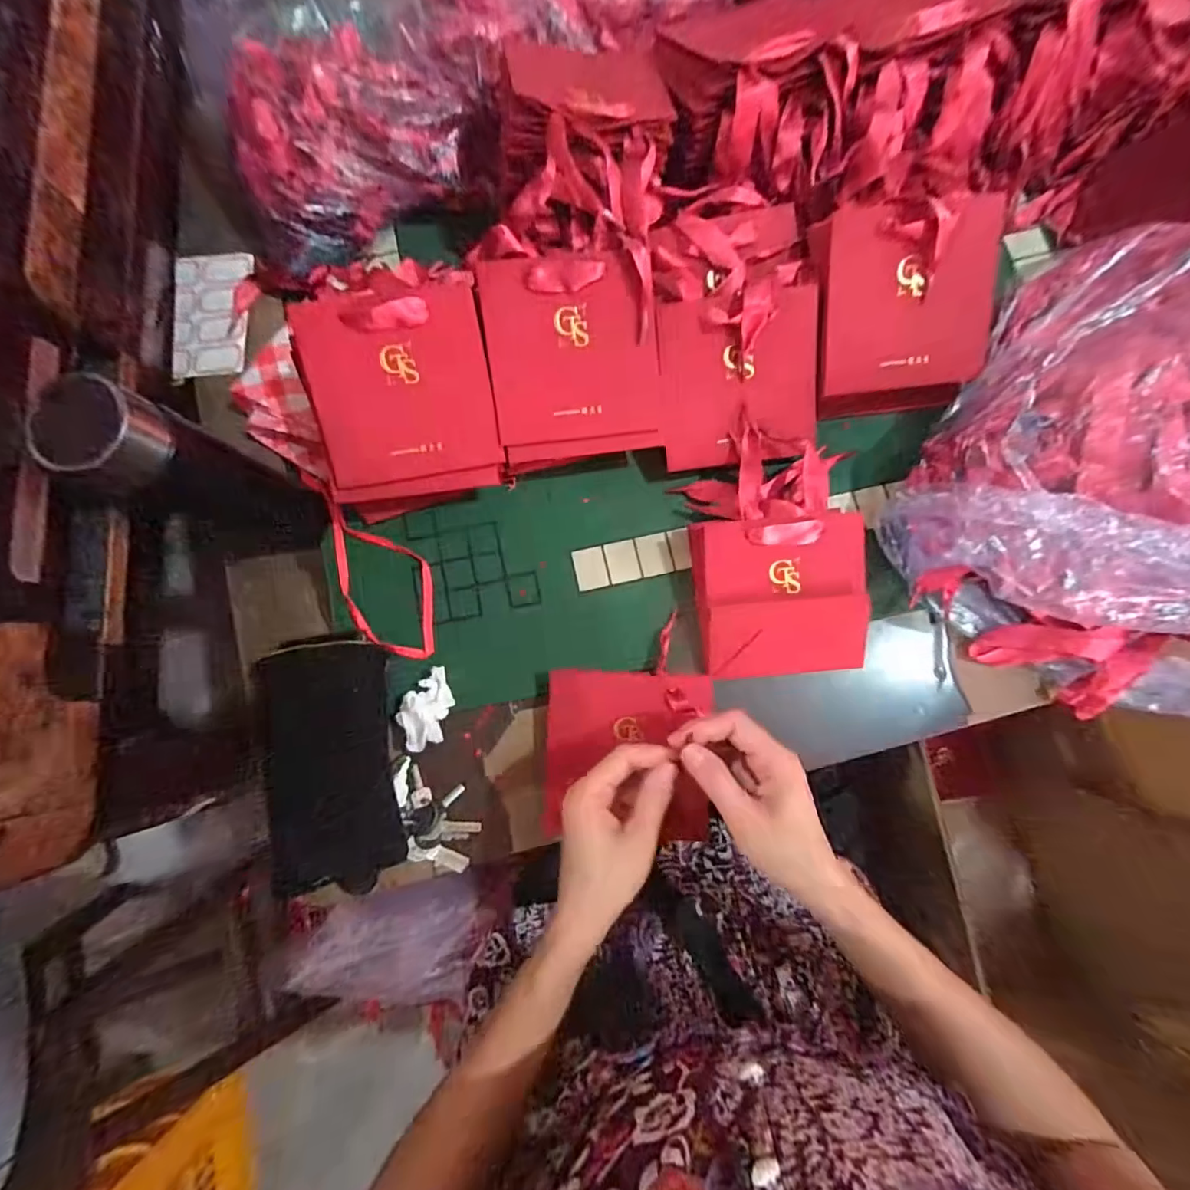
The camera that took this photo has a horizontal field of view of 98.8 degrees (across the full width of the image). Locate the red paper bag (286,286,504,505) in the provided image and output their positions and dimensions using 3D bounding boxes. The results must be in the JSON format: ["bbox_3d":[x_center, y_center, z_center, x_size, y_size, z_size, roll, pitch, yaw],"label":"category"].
[{"bbox_3d":[-0.158,-0.160,0.421,0.141,0.010,0.152,-12,109,-11],"label":"red paper bag"}]

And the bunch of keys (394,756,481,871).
[{"bbox_3d":[-0.138,0.191,0.441,0.054,0.034,0.100,-18,80,-3],"label":"bunch of keys"}]

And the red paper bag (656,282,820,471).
[{"bbox_3d":[0.130,-0.191,0.452,0.140,0.016,0.139,-9,107,-1],"label":"red paper bag"}]

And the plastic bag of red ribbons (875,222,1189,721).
[{"bbox_3d":[0.460,-0.113,0.413,0.298,0.127,0.387,32,81,6],"label":"plastic bag of red ribbons"}]

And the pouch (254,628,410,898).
[{"bbox_3d":[-0.227,0.141,0.439,0.106,0.033,0.204,-12,80,-2],"label":"pouch"}]

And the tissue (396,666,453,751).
[{"bbox_3d":[-0.146,0.101,0.446,0.057,0.030,0.051,-38,82,-7],"label":"tissue"}]

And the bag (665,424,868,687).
[{"bbox_3d":[0.162,-0.036,0.461,0.144,0.056,0.212,-6,80,-1],"label":"bag"}]

